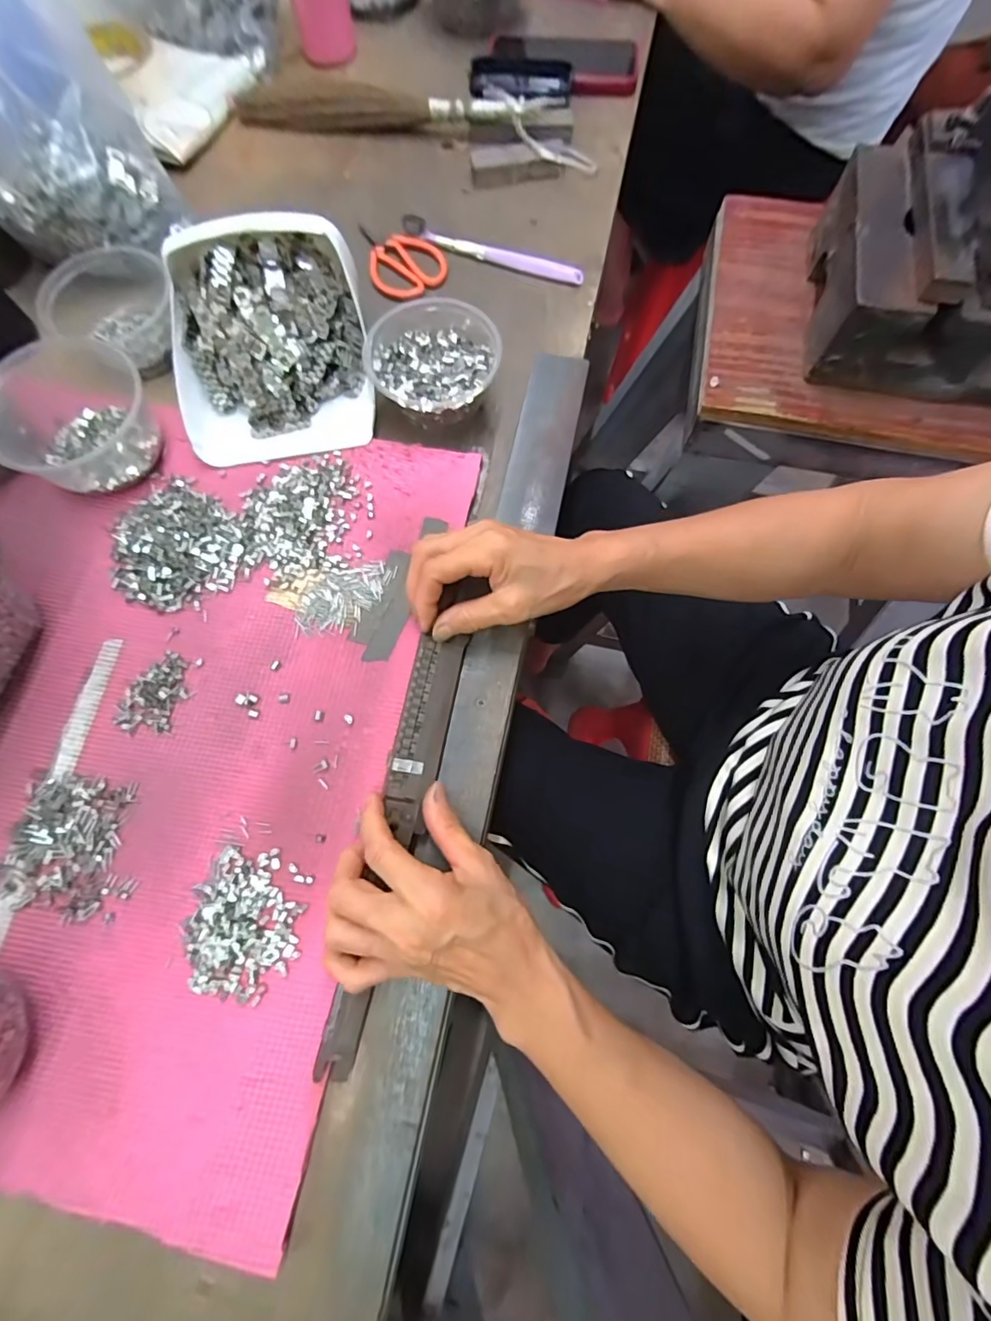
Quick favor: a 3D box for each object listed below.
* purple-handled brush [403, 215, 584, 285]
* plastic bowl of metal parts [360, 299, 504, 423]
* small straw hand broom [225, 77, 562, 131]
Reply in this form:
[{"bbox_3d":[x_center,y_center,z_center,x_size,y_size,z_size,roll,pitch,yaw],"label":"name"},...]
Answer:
[{"bbox_3d":[-0.004,-0.390,0.486,0.178,0.013,0.018,21,74,7],"label":"purple-handled brush"},{"bbox_3d":[-0.049,-0.234,0.414,0.101,0.050,0.092,0,73,-1],"label":"plastic bowl of metal parts"},{"bbox_3d":[-0.097,-0.575,0.527,0.343,0.026,0.031,3,73,2],"label":"small straw hand broom"}]

